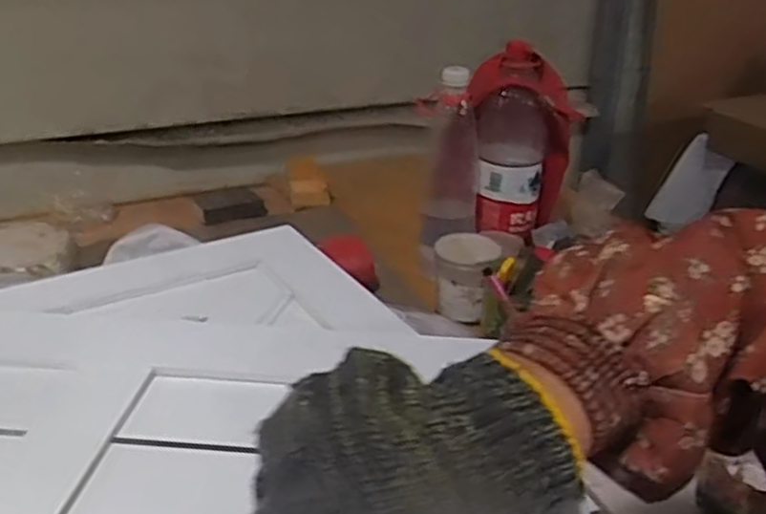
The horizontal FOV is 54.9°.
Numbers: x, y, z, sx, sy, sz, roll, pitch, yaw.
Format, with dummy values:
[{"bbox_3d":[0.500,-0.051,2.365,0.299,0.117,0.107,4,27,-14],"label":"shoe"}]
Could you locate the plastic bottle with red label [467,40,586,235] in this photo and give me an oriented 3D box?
[{"bbox_3d":[0.185,-0.152,1.001,0.141,0.228,0.083,4,29,5],"label":"plastic bottle with red label"}]

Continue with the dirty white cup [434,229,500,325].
[{"bbox_3d":[0.107,0.020,0.949,0.074,0.092,0.079,1,29,-1],"label":"dirty white cup"}]

